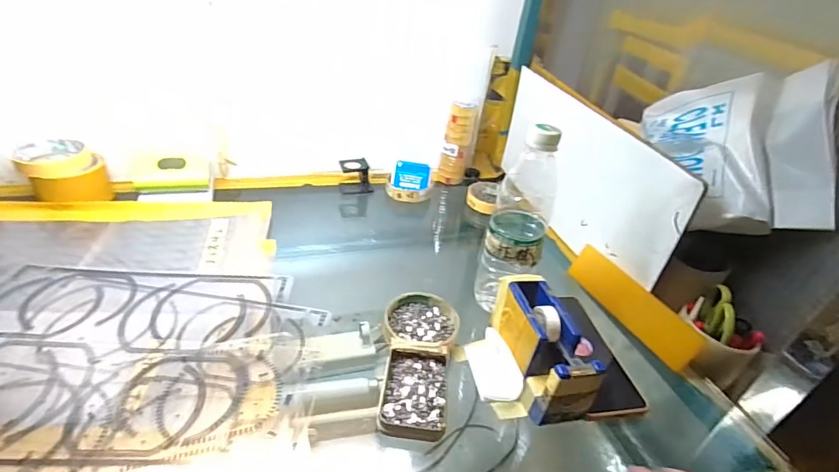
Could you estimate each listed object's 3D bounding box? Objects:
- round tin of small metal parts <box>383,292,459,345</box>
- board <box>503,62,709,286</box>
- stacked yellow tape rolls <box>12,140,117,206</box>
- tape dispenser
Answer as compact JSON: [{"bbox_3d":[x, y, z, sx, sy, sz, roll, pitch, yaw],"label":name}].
[{"bbox_3d":[0.004,0.093,0.484,0.080,0.017,0.076,11,34,7],"label":"round tin of small metal parts"},{"bbox_3d":[0.231,-0.095,0.654,0.013,0.189,0.412,-3,36,-14],"label":"board"},{"bbox_3d":[-0.490,-0.088,0.599,0.087,0.062,0.095,5,34,-3],"label":"stacked yellow tape rolls"},{"bbox_3d":[0.119,0.106,0.427,0.050,0.067,0.133,-3,35,-13],"label":"tape dispenser"}]

